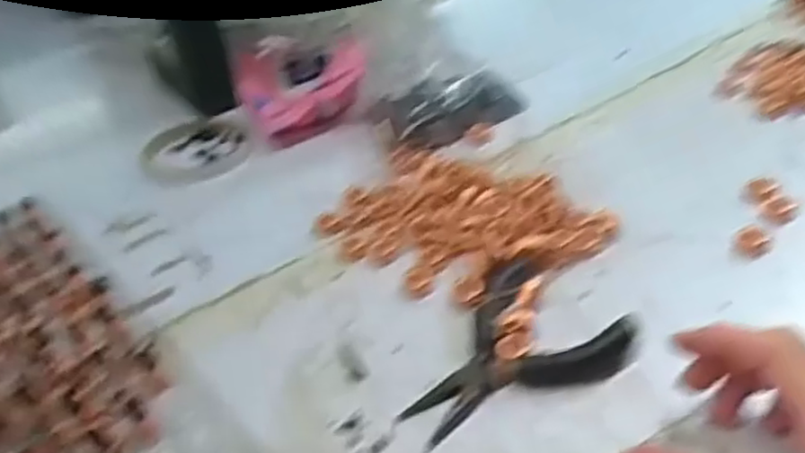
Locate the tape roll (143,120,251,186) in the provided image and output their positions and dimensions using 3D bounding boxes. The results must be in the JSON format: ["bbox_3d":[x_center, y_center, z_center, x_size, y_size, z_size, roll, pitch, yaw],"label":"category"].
[{"bbox_3d":[-0.177,-0.066,0.596,0.093,0.018,0.093,-4,38,3],"label":"tape roll"}]

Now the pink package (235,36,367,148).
[{"bbox_3d":[-0.086,-0.125,0.617,0.103,0.053,0.105,-21,41,-19],"label":"pink package"}]

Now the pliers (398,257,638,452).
[{"bbox_3d":[0.055,0.068,0.367,0.121,0.015,0.091,-34,46,-30],"label":"pliers"}]

